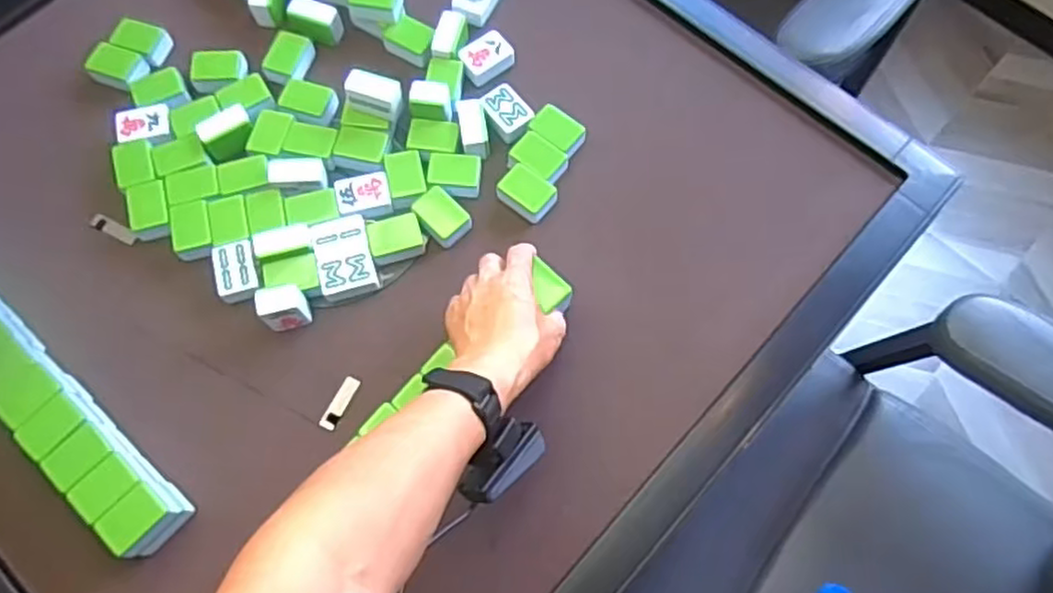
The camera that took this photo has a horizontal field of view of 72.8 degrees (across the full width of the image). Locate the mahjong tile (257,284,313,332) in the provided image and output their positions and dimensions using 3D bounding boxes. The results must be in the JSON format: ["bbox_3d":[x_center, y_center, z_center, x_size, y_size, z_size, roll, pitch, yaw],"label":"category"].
[{"bbox_3d":[-0.223,0.011,0.661,0.038,0.055,0.026,-15,71,-5],"label":"mahjong tile"}]

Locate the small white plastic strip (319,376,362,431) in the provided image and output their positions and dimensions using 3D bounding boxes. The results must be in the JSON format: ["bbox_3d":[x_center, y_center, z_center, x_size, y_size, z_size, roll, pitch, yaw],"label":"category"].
[{"bbox_3d":[-0.173,0.100,0.666,0.013,0.006,0.052,26,72,9],"label":"small white plastic strip"}]

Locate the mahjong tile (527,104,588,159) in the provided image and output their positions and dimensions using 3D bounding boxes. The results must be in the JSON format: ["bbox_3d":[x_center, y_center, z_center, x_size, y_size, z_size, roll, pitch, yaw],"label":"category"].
[{"bbox_3d":[0.033,-0.170,0.729,0.052,0.020,0.037,32,73,11],"label":"mahjong tile"}]

